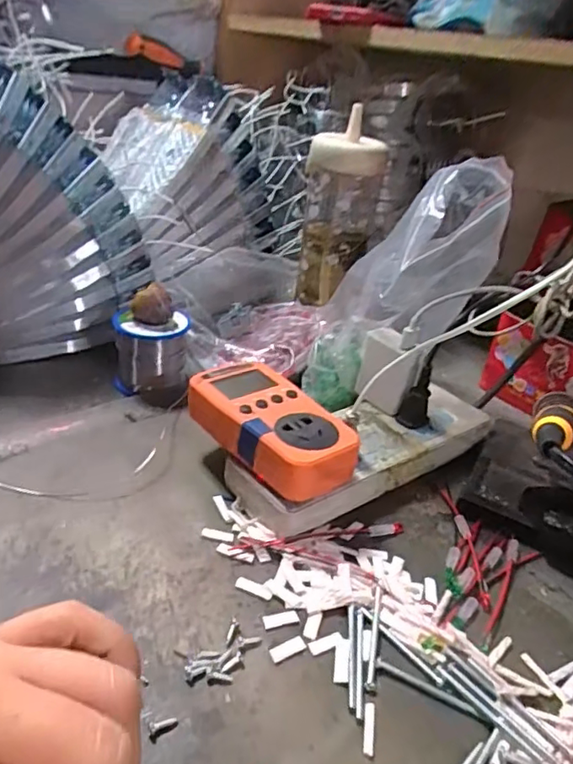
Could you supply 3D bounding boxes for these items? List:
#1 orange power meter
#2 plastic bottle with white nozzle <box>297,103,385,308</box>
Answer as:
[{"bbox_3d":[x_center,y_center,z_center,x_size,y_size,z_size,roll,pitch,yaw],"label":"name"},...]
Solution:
[{"bbox_3d":[-0.010,0.030,0.403,0.062,0.030,0.126,-17,38,-36],"label":"orange power meter"},{"bbox_3d":[0.055,-0.174,0.620,0.076,0.174,0.065,10,30,3],"label":"plastic bottle with white nozzle"}]

